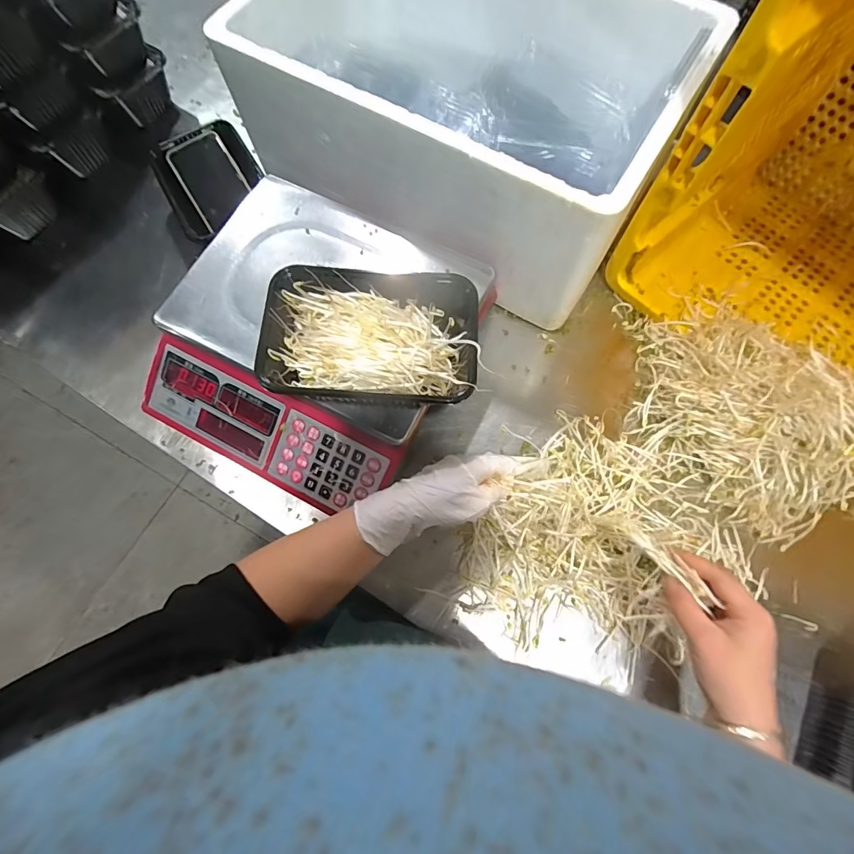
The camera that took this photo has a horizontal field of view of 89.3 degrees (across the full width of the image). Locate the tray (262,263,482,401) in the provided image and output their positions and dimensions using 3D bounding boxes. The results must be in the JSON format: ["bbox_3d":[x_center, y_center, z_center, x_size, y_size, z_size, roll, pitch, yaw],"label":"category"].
[{"bbox_3d":[-0.047,-0.078,0.393,0.183,0.057,0.122,2,72,2],"label":"tray"}]

